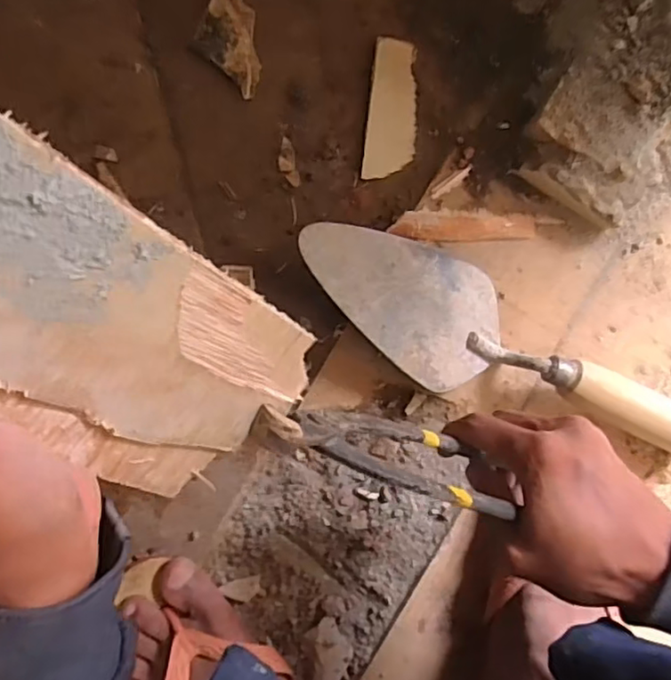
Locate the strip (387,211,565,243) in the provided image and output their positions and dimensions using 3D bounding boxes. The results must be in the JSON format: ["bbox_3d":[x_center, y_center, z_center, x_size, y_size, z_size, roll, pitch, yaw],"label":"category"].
[{"bbox_3d":[0.099,-0.080,0.441,0.118,0.004,0.021,1,94,-7],"label":"strip"}]

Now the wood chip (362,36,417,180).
[{"bbox_3d":[0.041,-0.160,0.429,0.034,0.004,0.092,5,97,-11],"label":"wood chip"}]

